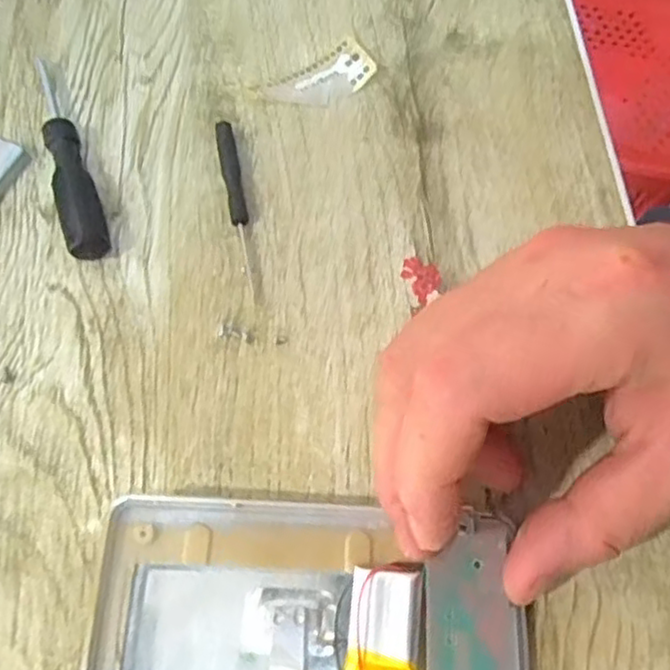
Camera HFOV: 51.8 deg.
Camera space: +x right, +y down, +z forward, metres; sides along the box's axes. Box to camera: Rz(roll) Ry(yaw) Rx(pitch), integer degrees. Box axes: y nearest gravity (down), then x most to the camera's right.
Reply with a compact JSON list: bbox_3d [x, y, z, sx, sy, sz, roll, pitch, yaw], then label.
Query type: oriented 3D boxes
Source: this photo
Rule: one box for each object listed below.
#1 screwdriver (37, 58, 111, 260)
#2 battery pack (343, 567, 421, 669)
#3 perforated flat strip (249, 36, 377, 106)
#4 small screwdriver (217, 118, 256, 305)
[{"bbox_3d":[-0.108,-0.074,0.276,0.014,0.012,0.103,-19,68,-6],"label":"screwdriver"},{"bbox_3d":[0.014,0.084,0.199,0.020,0.007,0.032,4,67,4],"label":"battery pack"},{"bbox_3d":[-0.009,-0.106,0.288,0.048,0.007,0.023,-29,69,-10],"label":"perforated flat strip"},{"bbox_3d":[-0.038,-0.050,0.266,0.007,0.006,0.079,-12,67,-3],"label":"small screwdriver"}]

